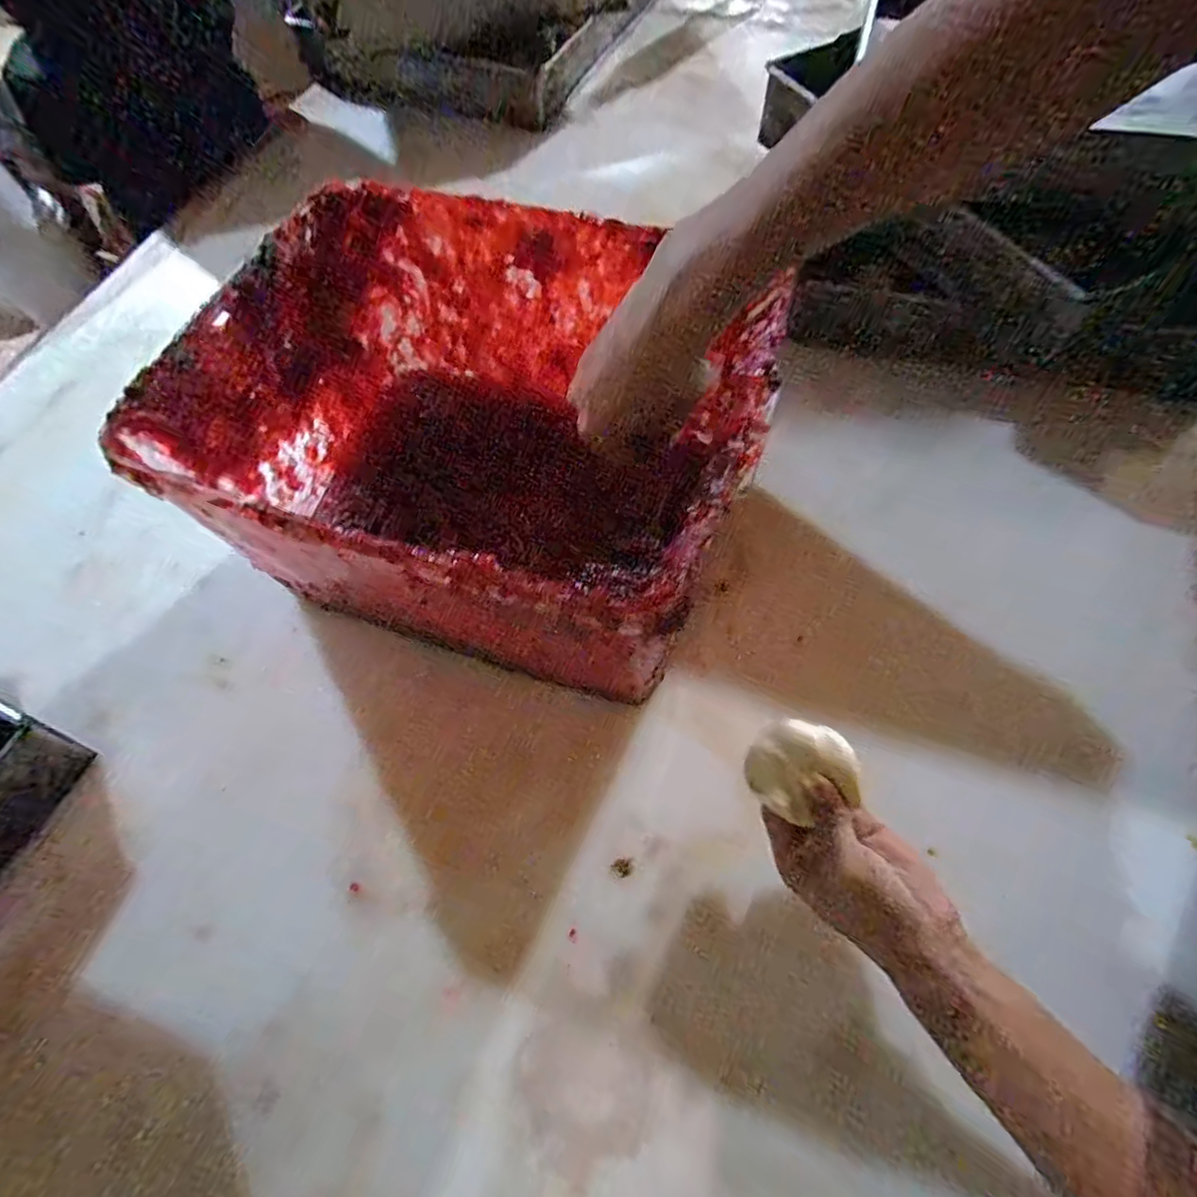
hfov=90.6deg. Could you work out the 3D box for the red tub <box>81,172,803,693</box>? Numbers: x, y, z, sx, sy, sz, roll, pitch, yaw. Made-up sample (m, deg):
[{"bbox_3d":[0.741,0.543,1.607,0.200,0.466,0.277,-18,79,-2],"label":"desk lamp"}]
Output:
[{"bbox_3d":[-0.085,-0.119,0.451,0.358,0.183,0.279,19,67,11],"label":"red tub"}]

